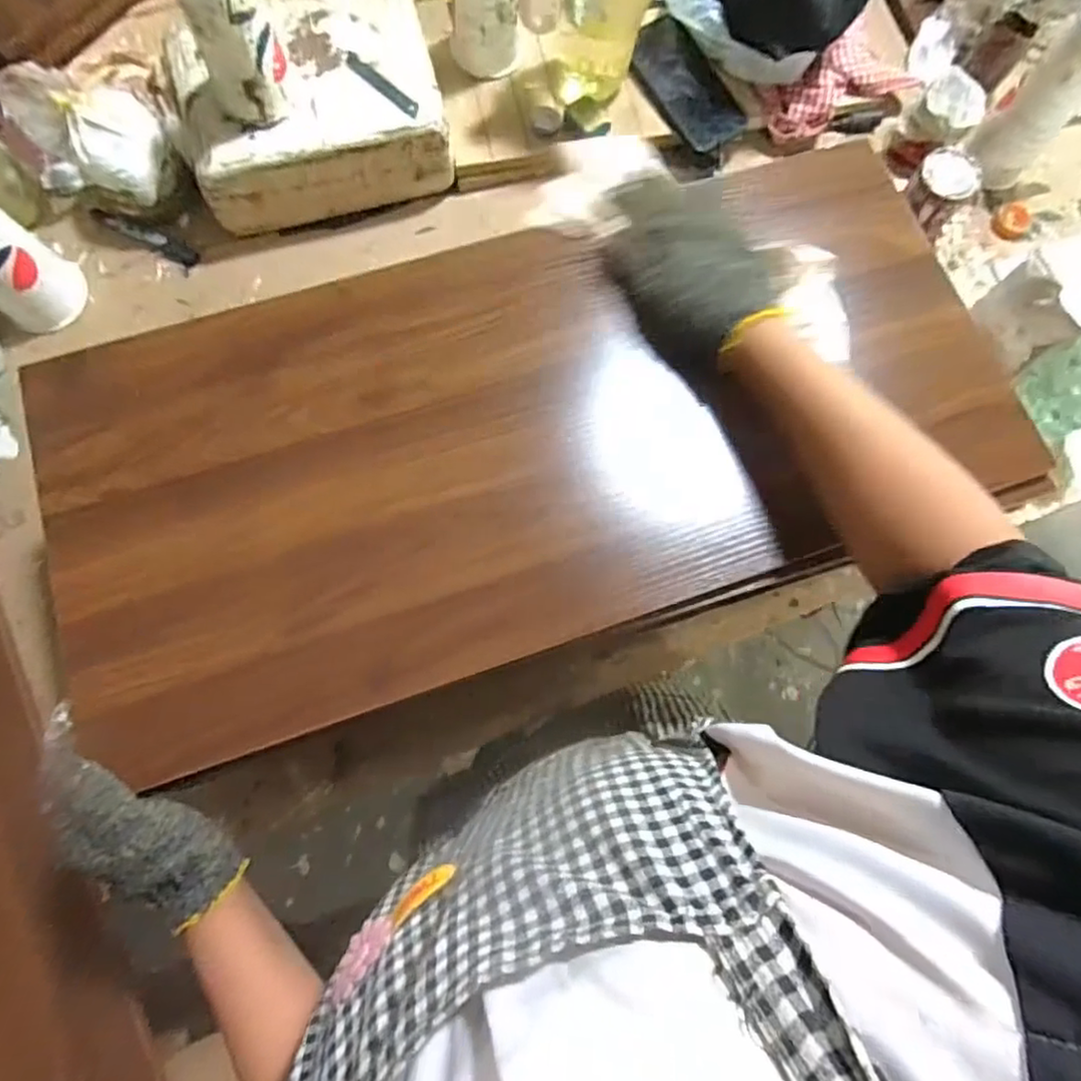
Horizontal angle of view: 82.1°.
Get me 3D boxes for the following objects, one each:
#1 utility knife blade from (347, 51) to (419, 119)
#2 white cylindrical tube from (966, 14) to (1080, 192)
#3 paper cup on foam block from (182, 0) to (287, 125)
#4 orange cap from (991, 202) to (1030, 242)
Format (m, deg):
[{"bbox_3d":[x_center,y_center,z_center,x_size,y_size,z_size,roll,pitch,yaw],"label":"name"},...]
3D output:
[{"bbox_3d":[-0.160,-0.460,0.627,0.095,0.004,0.017,39,81,2],"label":"utility knife blade"},{"bbox_3d":[0.557,-0.482,0.675,0.075,0.148,0.075,1,82,-4],"label":"white cylindrical tube"},{"bbox_3d":[-0.277,-0.454,0.554,0.077,0.120,0.081,-26,84,-7],"label":"paper cup on foam block"},{"bbox_3d":[0.571,-0.387,0.752,0.043,0.013,0.043,1,82,-4],"label":"orange cap"}]

